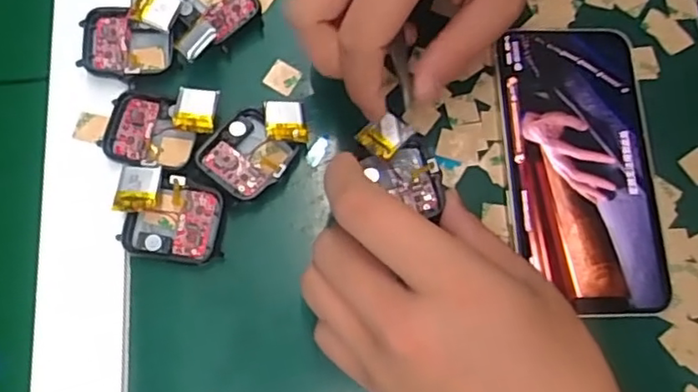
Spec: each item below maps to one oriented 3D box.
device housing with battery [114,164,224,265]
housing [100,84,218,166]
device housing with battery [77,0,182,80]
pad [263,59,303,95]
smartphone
[{"bbox_3d":[-0.082,0.009,0.282,0.047,0.013,0.038,7,74,1],"label":"device housing with battery"},{"bbox_3d":[-0.090,-0.033,0.293,0.052,0.009,0.039,8,74,1],"label":"housing"},{"bbox_3d":[-0.107,-0.079,0.308,0.049,0.013,0.044,-9,74,-4],"label":"device housing with battery"},{"bbox_3d":[-0.033,-0.060,0.315,0.015,0.004,0.015,32,84,-1],"label":"pad"},{"bbox_3d":[0.113,-0.017,0.303,0.071,0.008,0.145,-1,74,-1],"label":"smartphone"}]

